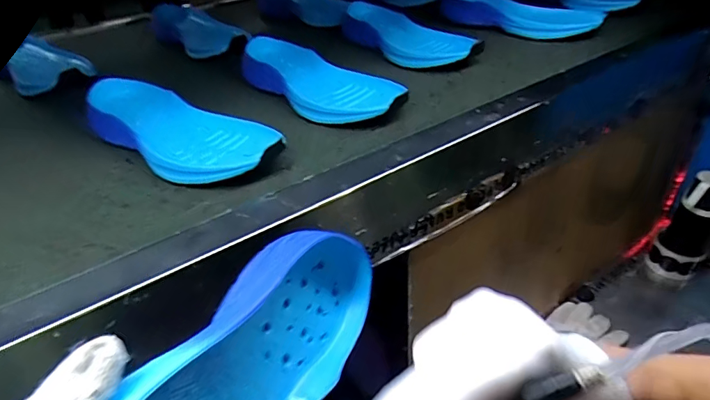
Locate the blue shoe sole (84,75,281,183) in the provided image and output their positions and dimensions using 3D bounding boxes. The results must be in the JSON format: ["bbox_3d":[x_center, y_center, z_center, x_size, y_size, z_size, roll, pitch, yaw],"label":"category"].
[{"bbox_3d":[-0.182,-0.073,0.451,0.242,0.045,0.096,20,43,28],"label":"blue shoe sole"}]

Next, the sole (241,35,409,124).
[{"bbox_3d":[-0.049,-0.146,0.540,0.243,0.045,0.097,26,44,33],"label":"sole"}]

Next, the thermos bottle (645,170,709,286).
[{"bbox_3d":[0.611,0.050,0.809,0.086,0.213,0.078,-30,45,-33],"label":"thermos bottle"}]

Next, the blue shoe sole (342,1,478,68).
[{"bbox_3d":[0.067,-0.251,0.676,0.105,0.033,0.253,-26,43,-29],"label":"blue shoe sole"}]

